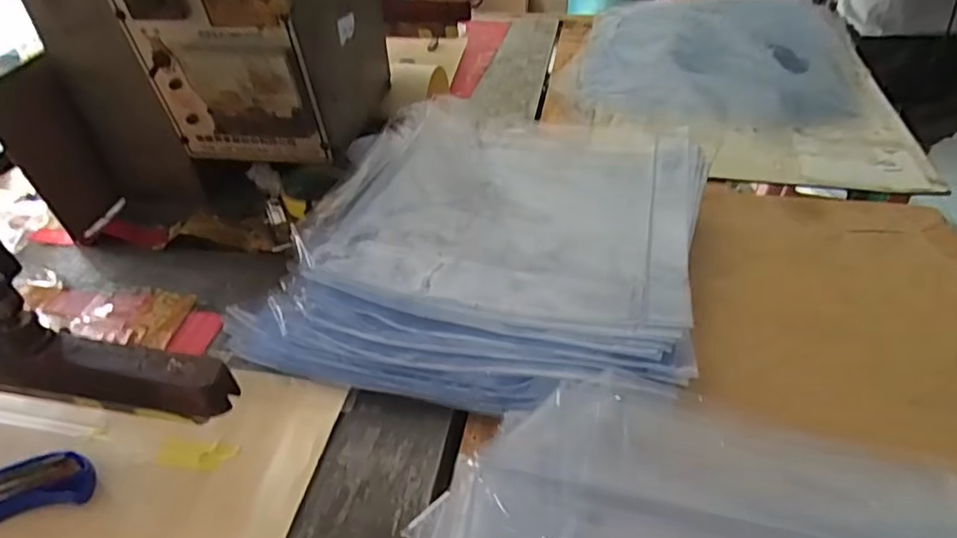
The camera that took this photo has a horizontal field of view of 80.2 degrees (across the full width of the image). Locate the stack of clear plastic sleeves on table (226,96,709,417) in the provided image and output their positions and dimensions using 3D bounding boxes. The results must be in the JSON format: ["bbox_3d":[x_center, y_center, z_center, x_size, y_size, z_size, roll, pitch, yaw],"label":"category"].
[{"bbox_3d":[0.021,-0.028,0.505,0.318,0.070,0.338,10,43,16],"label":"stack of clear plastic sleeves on table"}]

